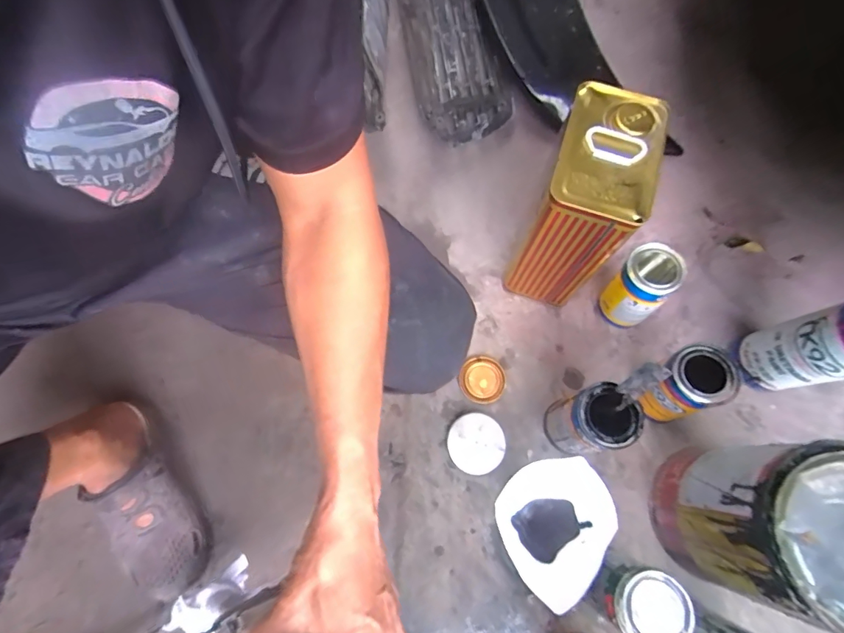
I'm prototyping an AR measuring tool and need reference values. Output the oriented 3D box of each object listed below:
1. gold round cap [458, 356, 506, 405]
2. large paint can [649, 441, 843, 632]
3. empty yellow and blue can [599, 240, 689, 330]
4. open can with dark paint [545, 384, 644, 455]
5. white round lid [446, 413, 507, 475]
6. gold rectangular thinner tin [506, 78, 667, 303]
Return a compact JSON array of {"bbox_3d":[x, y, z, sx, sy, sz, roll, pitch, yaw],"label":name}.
[{"bbox_3d":[0.087,0.092,0.631,0.064,0.012,0.066,0,71,0],"label":"gold round cap"},{"bbox_3d":[0.376,0.224,0.470,0.161,0.227,0.149,0,71,0],"label":"large paint can"},{"bbox_3d":[0.300,-0.042,0.615,0.069,0.146,0.071,0,71,0],"label":"empty yellow and blue can"},{"bbox_3d":[0.206,0.132,0.548,0.070,0.138,0.071,0,71,0],"label":"open can with dark paint"},{"bbox_3d":[0.074,0.173,0.596,0.075,0.015,0.077,0,71,0],"label":"white round lid"},{"bbox_3d":[0.201,-0.135,0.581,0.105,0.253,0.168,21,73,7],"label":"gold rectangular thinner tin"}]

